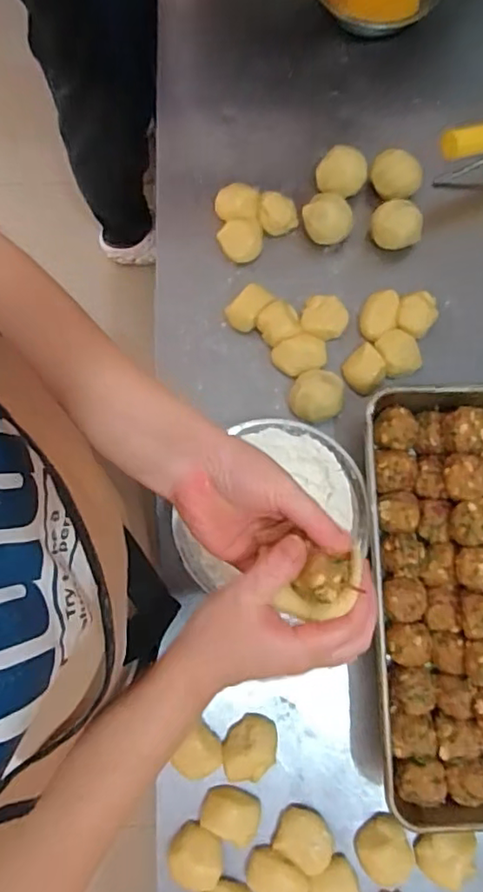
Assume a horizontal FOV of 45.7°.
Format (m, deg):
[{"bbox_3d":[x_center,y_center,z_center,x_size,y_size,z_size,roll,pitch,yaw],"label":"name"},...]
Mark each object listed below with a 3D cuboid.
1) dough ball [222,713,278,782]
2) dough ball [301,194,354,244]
[{"bbox_3d":[0.008,0.301,0.569,0.053,0.022,0.058,0,79,0],"label":"dough ball"},{"bbox_3d":[0.099,-0.261,0.666,0.049,0.049,0.049,0,79,0],"label":"dough ball"}]

